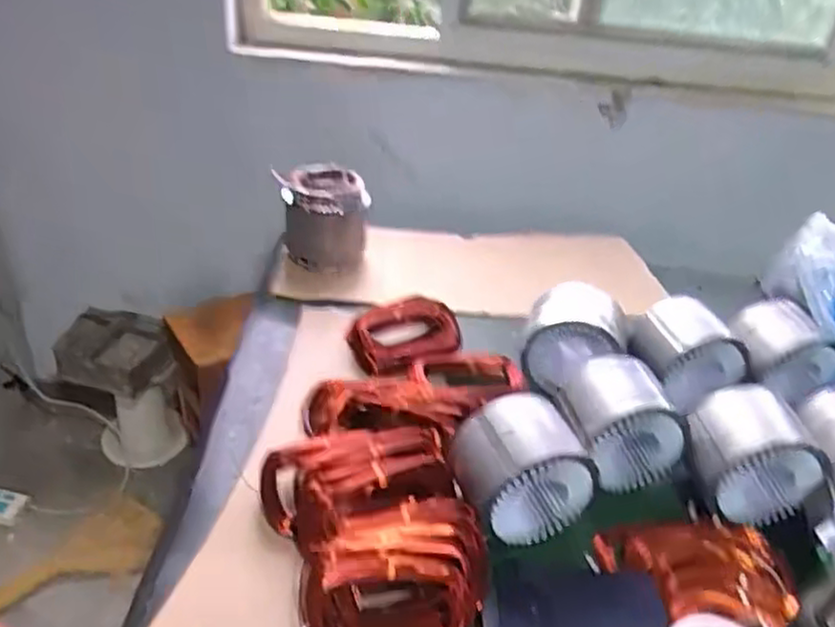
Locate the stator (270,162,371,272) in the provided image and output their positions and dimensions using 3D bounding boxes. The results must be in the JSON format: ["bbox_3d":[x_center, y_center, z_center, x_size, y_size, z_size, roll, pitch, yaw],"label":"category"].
[{"bbox_3d":[-0.175,-0.173,1.315,0.150,0.151,0.139,-7,38,-18],"label":"stator"}]

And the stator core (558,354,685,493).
[{"bbox_3d":[0.267,0.142,0.969,0.137,0.134,0.130,-8,38,-19],"label":"stator core"}]

